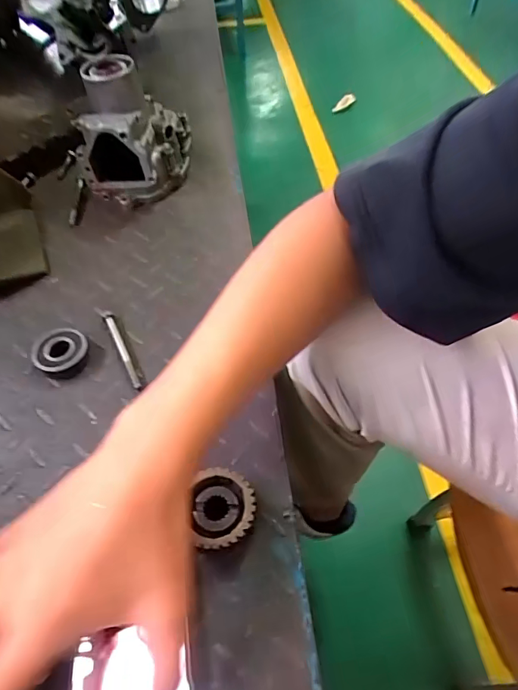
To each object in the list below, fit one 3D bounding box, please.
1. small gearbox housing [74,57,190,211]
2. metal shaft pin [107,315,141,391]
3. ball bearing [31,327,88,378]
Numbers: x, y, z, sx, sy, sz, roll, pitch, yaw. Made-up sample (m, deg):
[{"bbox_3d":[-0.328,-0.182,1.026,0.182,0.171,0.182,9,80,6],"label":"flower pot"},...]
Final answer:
[{"bbox_3d":[-0.161,-0.290,0.586,0.114,0.138,0.170,4,53,8],"label":"small gearbox housing"},{"bbox_3d":[-0.135,0.004,0.439,0.008,0.010,0.095,-24,54,-14],"label":"metal shaft pin"},{"bbox_3d":[-0.195,0.007,0.437,0.051,0.017,0.058,-28,55,-16],"label":"ball bearing"}]

